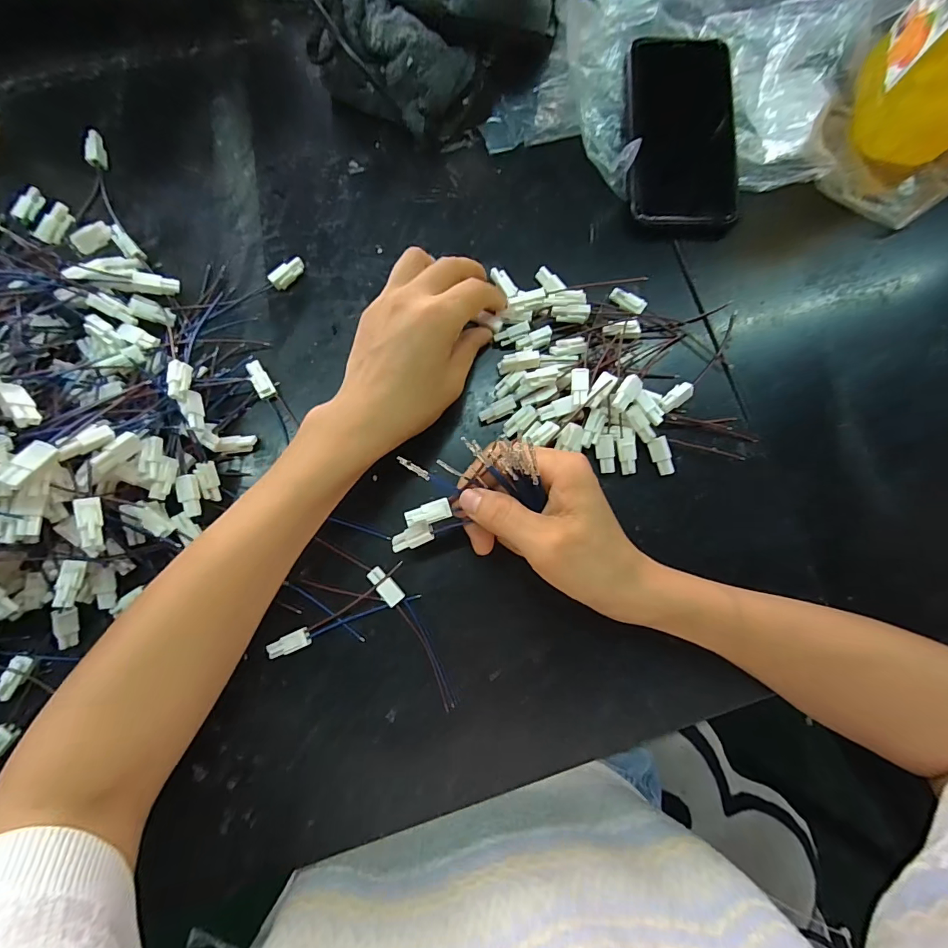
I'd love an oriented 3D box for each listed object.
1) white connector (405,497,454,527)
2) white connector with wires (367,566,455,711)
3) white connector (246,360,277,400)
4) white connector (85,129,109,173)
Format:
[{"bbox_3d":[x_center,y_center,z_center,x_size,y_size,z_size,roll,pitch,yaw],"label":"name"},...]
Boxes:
[{"bbox_3d":[-0.025,0.021,0.243,0.025,0.004,0.011,-15,81,-6],"label":"white connector"},{"bbox_3d":[-0.036,0.099,0.270,0.012,0.010,0.094,-31,82,-6],"label":"white connector with wires"},{"bbox_3d":[-0.141,-0.062,0.294,0.011,0.011,0.026,-26,82,-5],"label":"white connector"},{"bbox_3d":[-0.272,-0.234,0.321,0.010,0.010,0.030,-9,81,-3],"label":"white connector"}]

